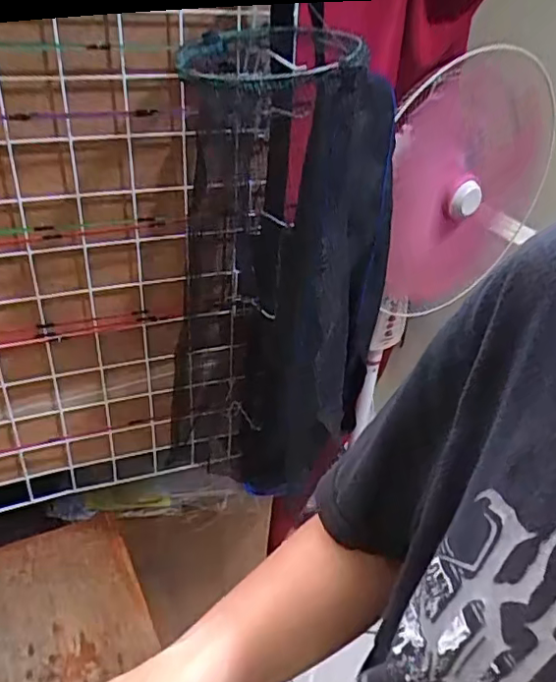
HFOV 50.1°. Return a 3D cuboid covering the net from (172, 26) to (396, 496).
[{"bbox_3d":[-0.007,-0.055,0.751,0.212,0.596,0.245,22,38,23],"label":"net"}]

